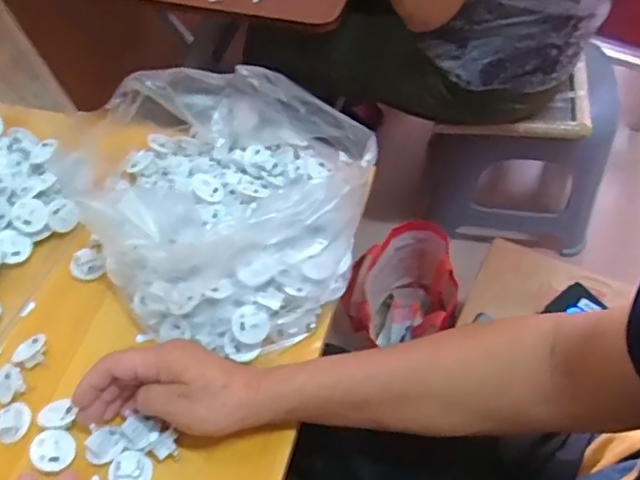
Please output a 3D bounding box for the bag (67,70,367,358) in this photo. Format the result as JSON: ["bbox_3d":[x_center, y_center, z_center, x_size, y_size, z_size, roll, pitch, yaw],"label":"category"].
[{"bbox_3d":[-0.115,-0.040,0.553,0.301,0.103,0.237,12,57,11],"label":"bag"}]

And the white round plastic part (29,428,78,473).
[{"bbox_3d":[-0.213,0.167,0.477,0.033,0.005,0.033,17,49,-21],"label":"white round plastic part"}]

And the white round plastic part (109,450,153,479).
[{"bbox_3d":[-0.149,0.183,0.472,0.030,0.016,0.031,-1,56,2],"label":"white round plastic part"}]

